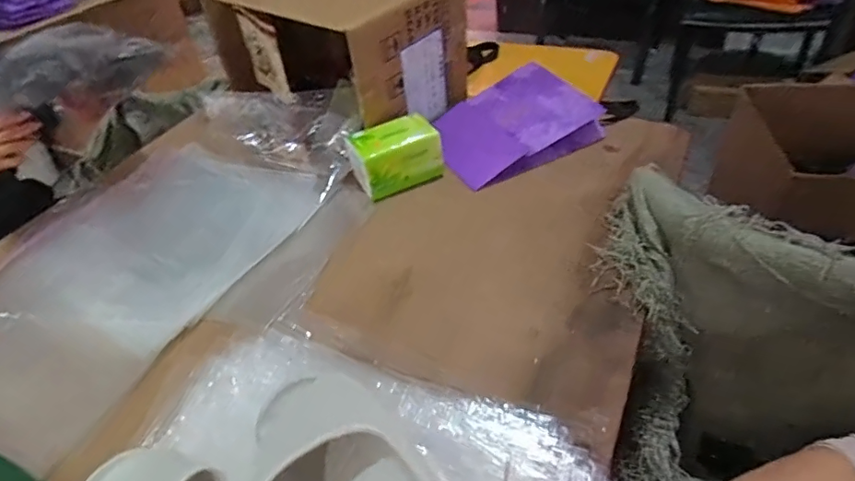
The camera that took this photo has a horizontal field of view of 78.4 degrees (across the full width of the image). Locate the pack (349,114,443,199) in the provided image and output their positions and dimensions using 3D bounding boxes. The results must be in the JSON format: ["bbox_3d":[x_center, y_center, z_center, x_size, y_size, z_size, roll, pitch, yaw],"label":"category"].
[{"bbox_3d":[-0.050,-0.137,0.858,0.139,0.096,0.083,-18,44,-12],"label":"pack"}]

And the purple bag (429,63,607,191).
[{"bbox_3d":[0.151,-0.204,0.938,0.277,0.127,0.183,-21,42,-15],"label":"purple bag"}]

